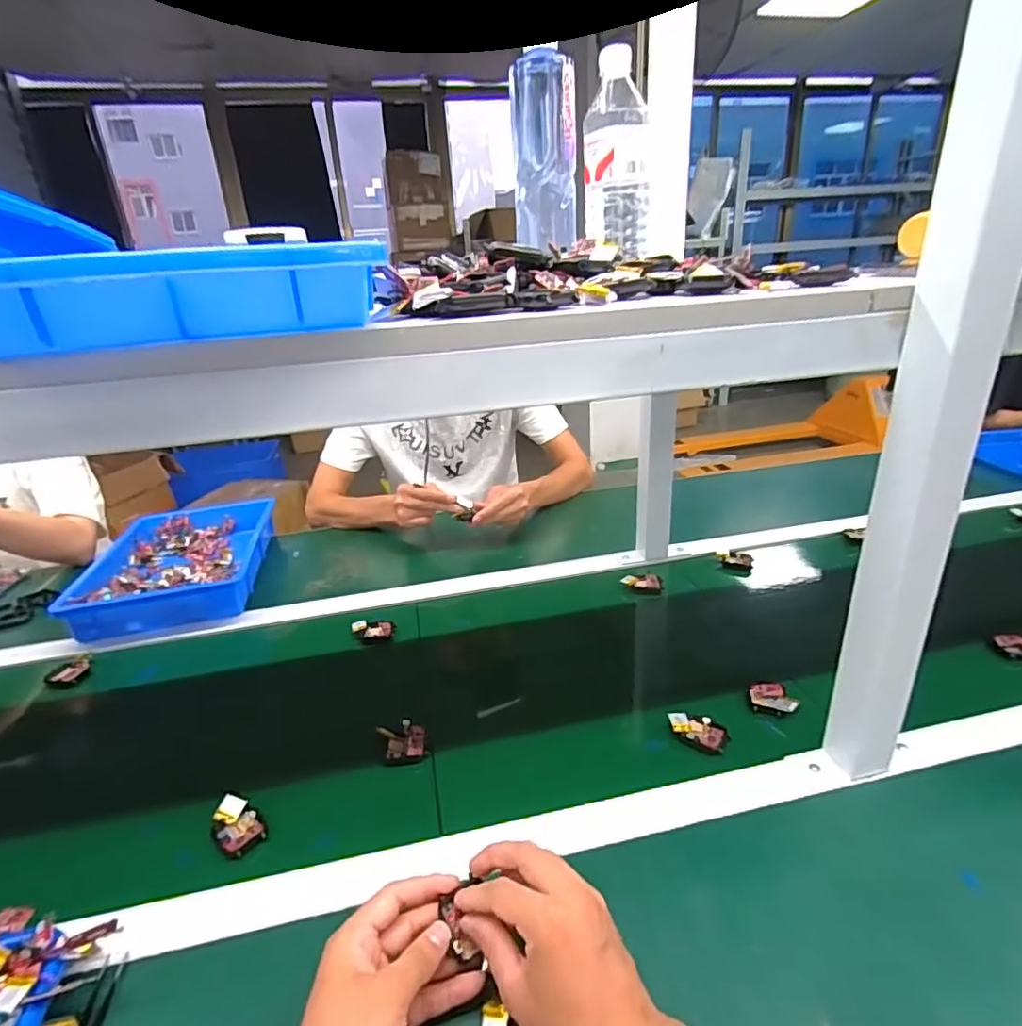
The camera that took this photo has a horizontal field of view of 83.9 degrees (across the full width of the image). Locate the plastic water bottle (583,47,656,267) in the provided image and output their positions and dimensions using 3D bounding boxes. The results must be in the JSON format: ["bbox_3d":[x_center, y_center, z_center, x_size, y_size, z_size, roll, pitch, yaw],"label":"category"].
[{"bbox_3d":[0.117,-0.380,0.607,0.078,0.192,0.068,2,24,12],"label":"plastic water bottle"}]

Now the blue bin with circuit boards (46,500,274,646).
[{"bbox_3d":[-0.526,0.074,0.919,0.239,0.051,0.337,-9,24,-11],"label":"blue bin with circuit boards"}]

